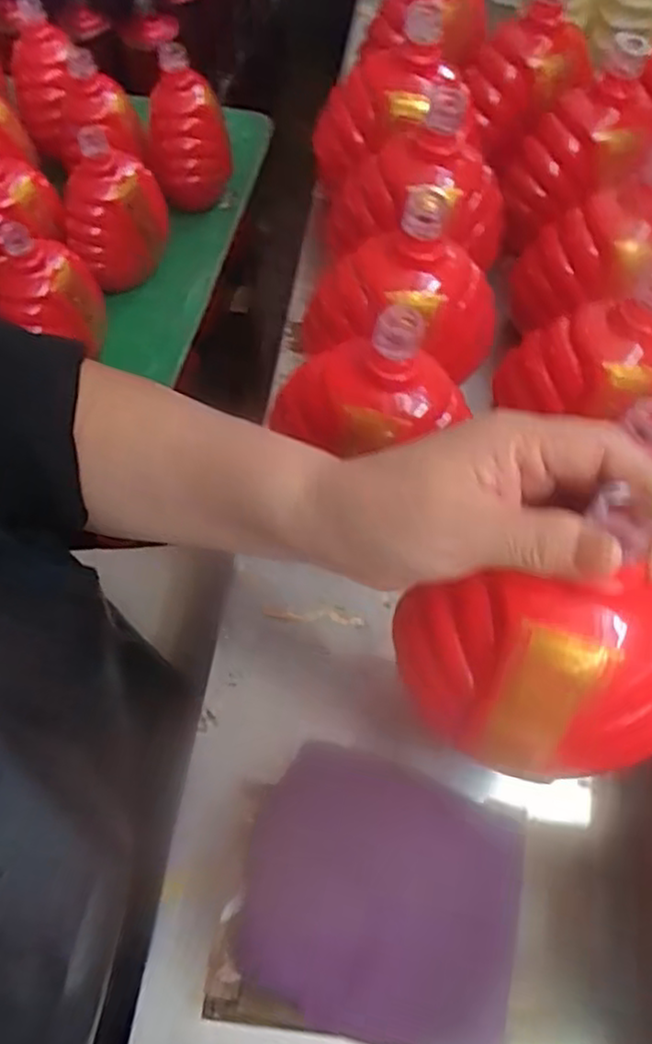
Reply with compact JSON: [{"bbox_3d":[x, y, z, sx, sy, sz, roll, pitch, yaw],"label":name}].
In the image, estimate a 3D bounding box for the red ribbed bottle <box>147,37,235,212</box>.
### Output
[{"bbox_3d":[-0.155,-0.435,0.808,0.088,0.161,0.068,0,64,-1],"label":"red ribbed bottle"}]

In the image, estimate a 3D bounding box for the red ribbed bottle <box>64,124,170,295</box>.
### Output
[{"bbox_3d":[-0.219,-0.318,0.745,0.091,0.144,0.083,5,64,2],"label":"red ribbed bottle"}]

